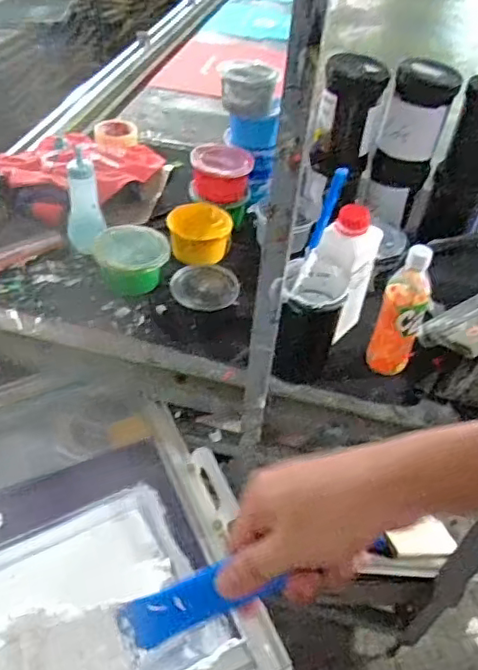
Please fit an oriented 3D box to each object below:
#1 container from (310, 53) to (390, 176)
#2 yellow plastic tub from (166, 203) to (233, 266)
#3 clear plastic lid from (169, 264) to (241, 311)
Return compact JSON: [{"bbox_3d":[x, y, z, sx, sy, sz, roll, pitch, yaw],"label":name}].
[{"bbox_3d":[0.194,-0.391,1.045,0.106,0.191,0.092,16,45,10],"label":"container"},{"bbox_3d":[-0.069,-0.177,1.053,0.111,0.063,0.112,3,44,-3],"label":"yellow plastic tub"},{"bbox_3d":[-0.058,-0.082,1.015,0.117,0.020,0.098,-5,45,-10],"label":"clear plastic lid"}]

